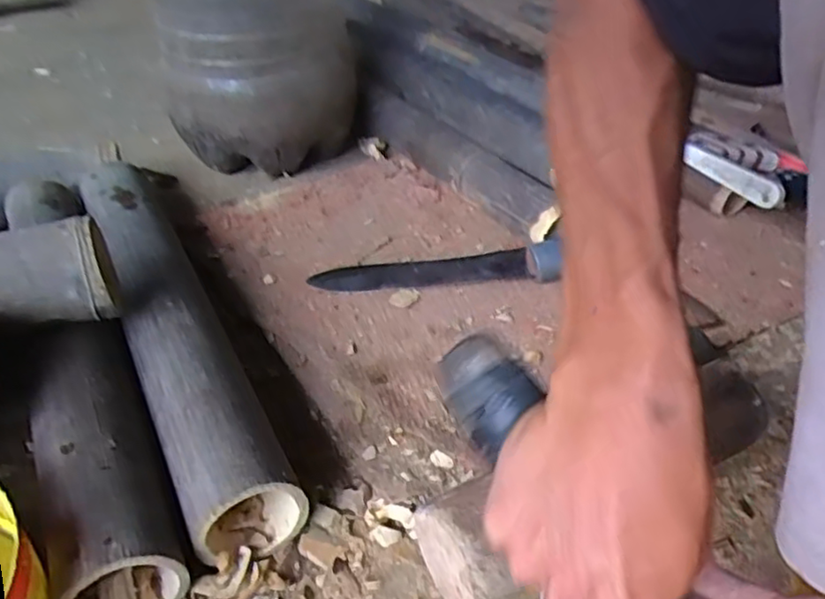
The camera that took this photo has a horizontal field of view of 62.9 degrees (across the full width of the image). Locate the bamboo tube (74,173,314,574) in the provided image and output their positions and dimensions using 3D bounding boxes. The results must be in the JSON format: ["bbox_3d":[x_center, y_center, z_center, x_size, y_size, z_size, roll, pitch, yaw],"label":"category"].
[{"bbox_3d":[-0.221,-0.001,0.598,0.076,0.068,0.518,-17,42,-22],"label":"bamboo tube"}]

